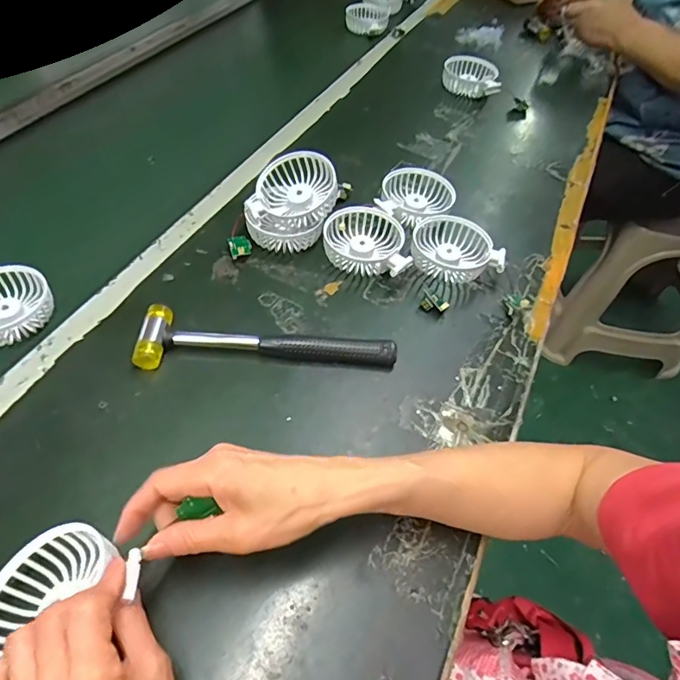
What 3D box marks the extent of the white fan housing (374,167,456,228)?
[{"bbox_3d":[0.091,-0.175,0.617,0.088,0.033,0.103,32,56,17],"label":"white fan housing"}]

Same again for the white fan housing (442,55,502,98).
[{"bbox_3d":[0.229,-0.458,0.844,0.100,0.040,0.087,15,53,8],"label":"white fan housing"}]

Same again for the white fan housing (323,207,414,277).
[{"bbox_3d":[0.028,-0.109,0.561,0.093,0.035,0.102,2,52,-5],"label":"white fan housing"}]

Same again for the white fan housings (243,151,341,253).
[{"bbox_3d":[-0.055,-0.159,0.559,0.090,0.043,0.118,30,90,10],"label":"white fan housings"}]

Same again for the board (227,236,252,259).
[{"bbox_3d":[-0.111,-0.104,0.541,0.023,0.010,0.031,-15,52,-17],"label":"board"}]

